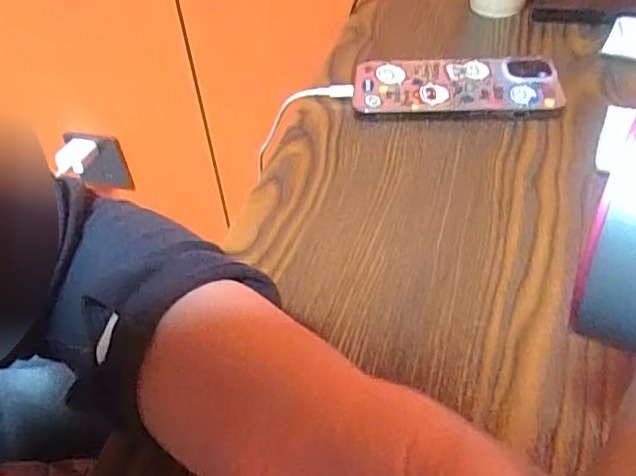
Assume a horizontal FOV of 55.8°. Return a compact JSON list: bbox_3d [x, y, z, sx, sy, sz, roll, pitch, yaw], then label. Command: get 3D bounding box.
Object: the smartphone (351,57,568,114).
[{"bbox_3d":[0.097,-0.109,0.431,0.140,0.016,0.062,0,45,7],"label":"smartphone"}]

